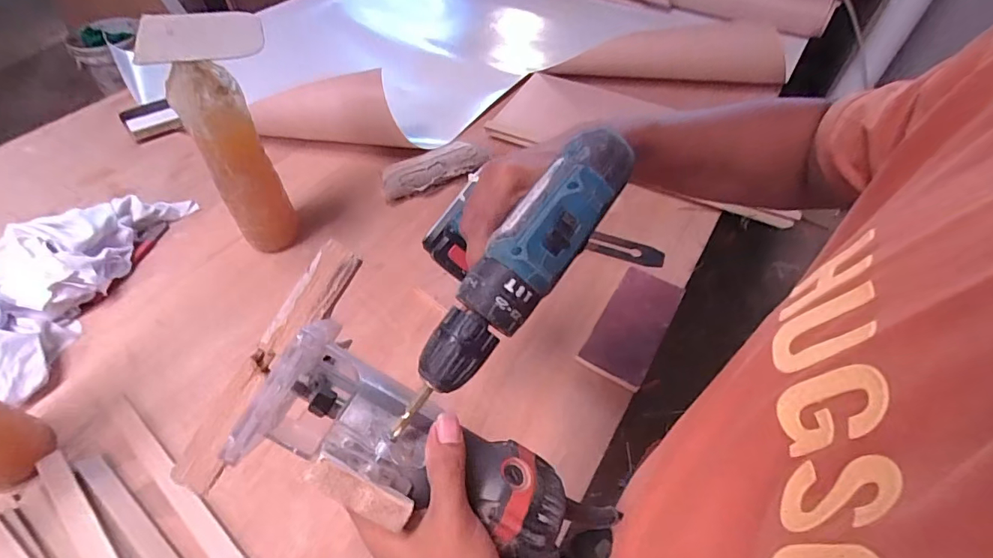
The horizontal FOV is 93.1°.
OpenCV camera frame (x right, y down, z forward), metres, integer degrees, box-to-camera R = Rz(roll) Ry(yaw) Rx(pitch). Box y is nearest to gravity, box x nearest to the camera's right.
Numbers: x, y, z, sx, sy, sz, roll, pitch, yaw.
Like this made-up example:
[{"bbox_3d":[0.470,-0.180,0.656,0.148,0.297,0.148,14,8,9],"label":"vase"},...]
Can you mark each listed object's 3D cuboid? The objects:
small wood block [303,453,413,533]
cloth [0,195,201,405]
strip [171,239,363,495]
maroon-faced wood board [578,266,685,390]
[{"bbox_3d":[-0.081,0.126,0.277,0.060,0.016,0.020,28,54,-4],"label":"small wood block"},{"bbox_3d":[-0.623,-0.017,0.676,0.147,0.083,0.375,7,52,5],"label":"cloth"},{"bbox_3d":[-0.158,0.060,0.328,0.025,0.017,0.191,32,87,22],"label":"strip"},{"bbox_3d":[0.194,0.063,0.670,0.085,0.018,0.187,26,56,19],"label":"maroon-faced wood board"}]

